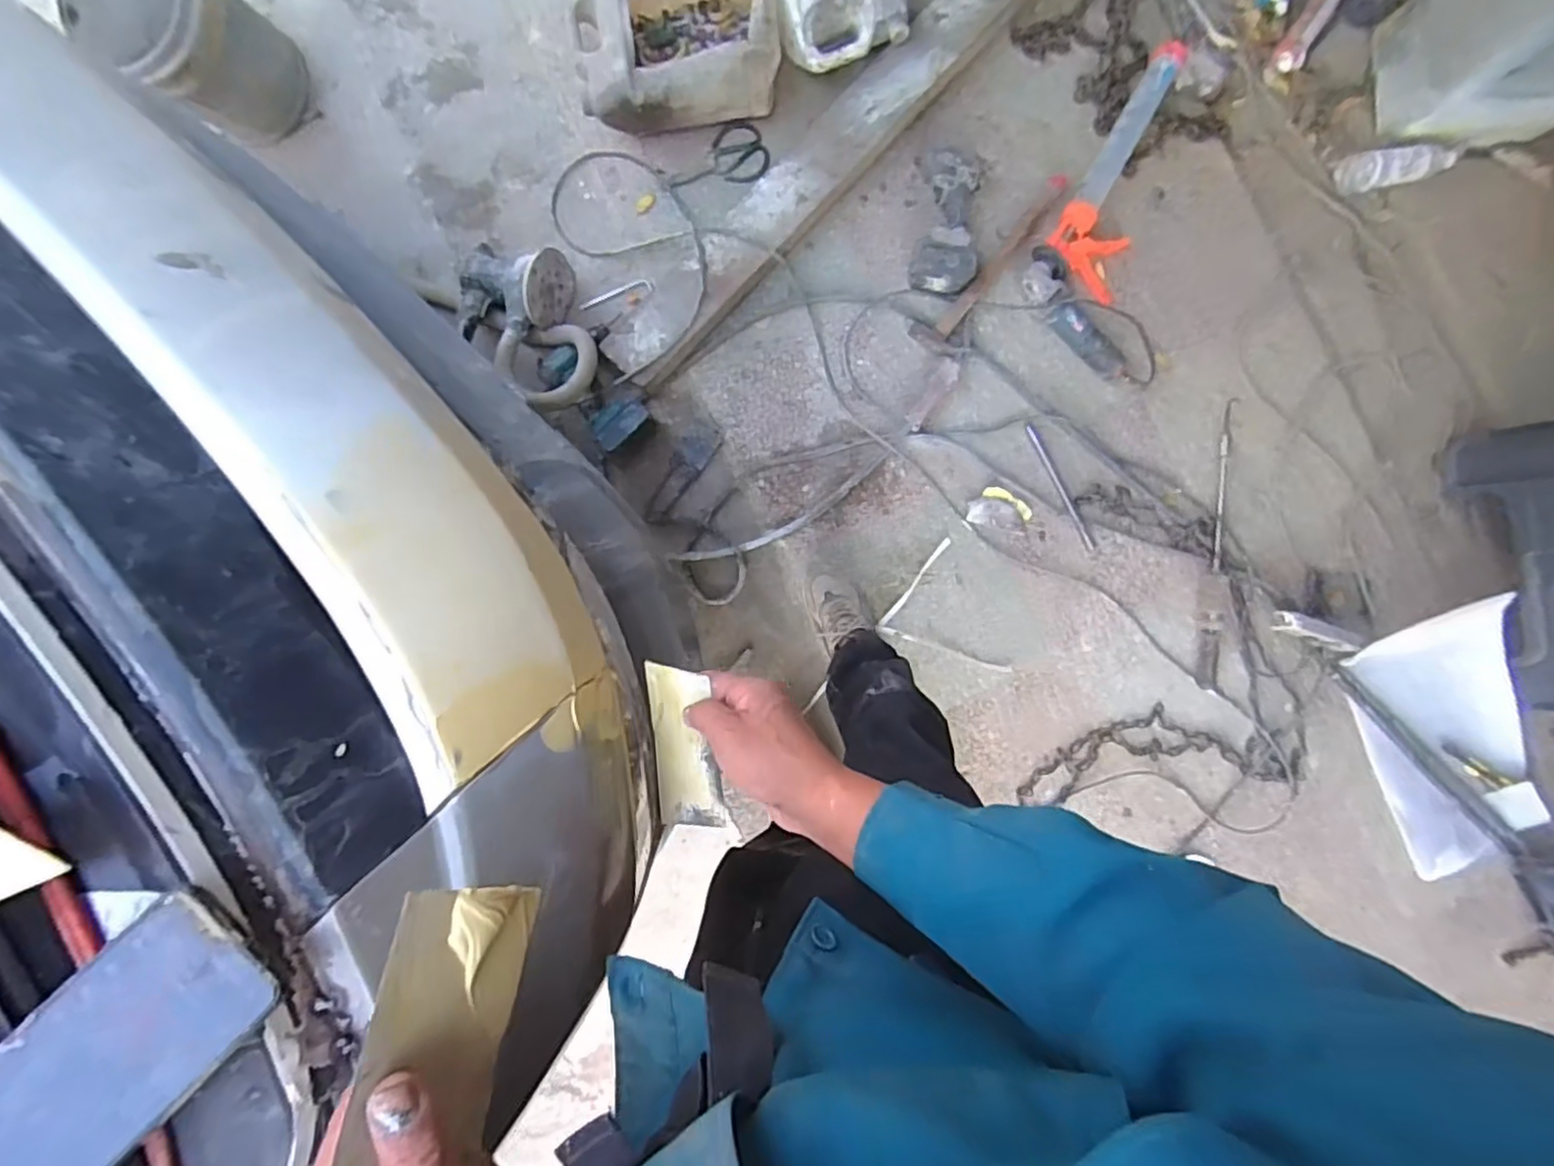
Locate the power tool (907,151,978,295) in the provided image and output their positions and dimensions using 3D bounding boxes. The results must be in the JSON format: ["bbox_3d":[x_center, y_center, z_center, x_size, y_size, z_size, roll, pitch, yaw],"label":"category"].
[{"bbox_3d":[0.332,-0.707,1.326,0.126,0.070,0.273,5,89,-2],"label":"power tool"}]

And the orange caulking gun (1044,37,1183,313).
[{"bbox_3d":[0.702,-0.834,1.351,0.160,0.068,0.525,25,88,-1],"label":"orange caulking gun"}]

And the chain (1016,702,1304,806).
[{"bbox_3d":[0.742,0.331,1.321,0.553,0.027,0.158,-7,89,-2],"label":"chain"}]

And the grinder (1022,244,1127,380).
[{"bbox_3d":[0.589,-0.530,1.328,0.280,0.070,0.107,45,88,-1],"label":"grinder"}]

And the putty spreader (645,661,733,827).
[{"bbox_3d":[-0.077,0.130,0.549,0.068,0.005,0.132,-18,77,32],"label":"putty spreader"}]

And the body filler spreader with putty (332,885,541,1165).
[{"bbox_3d":[-0.145,0.198,0.304,0.011,0.072,0.109,-7,66,32],"label":"body filler spreader with putty"}]

